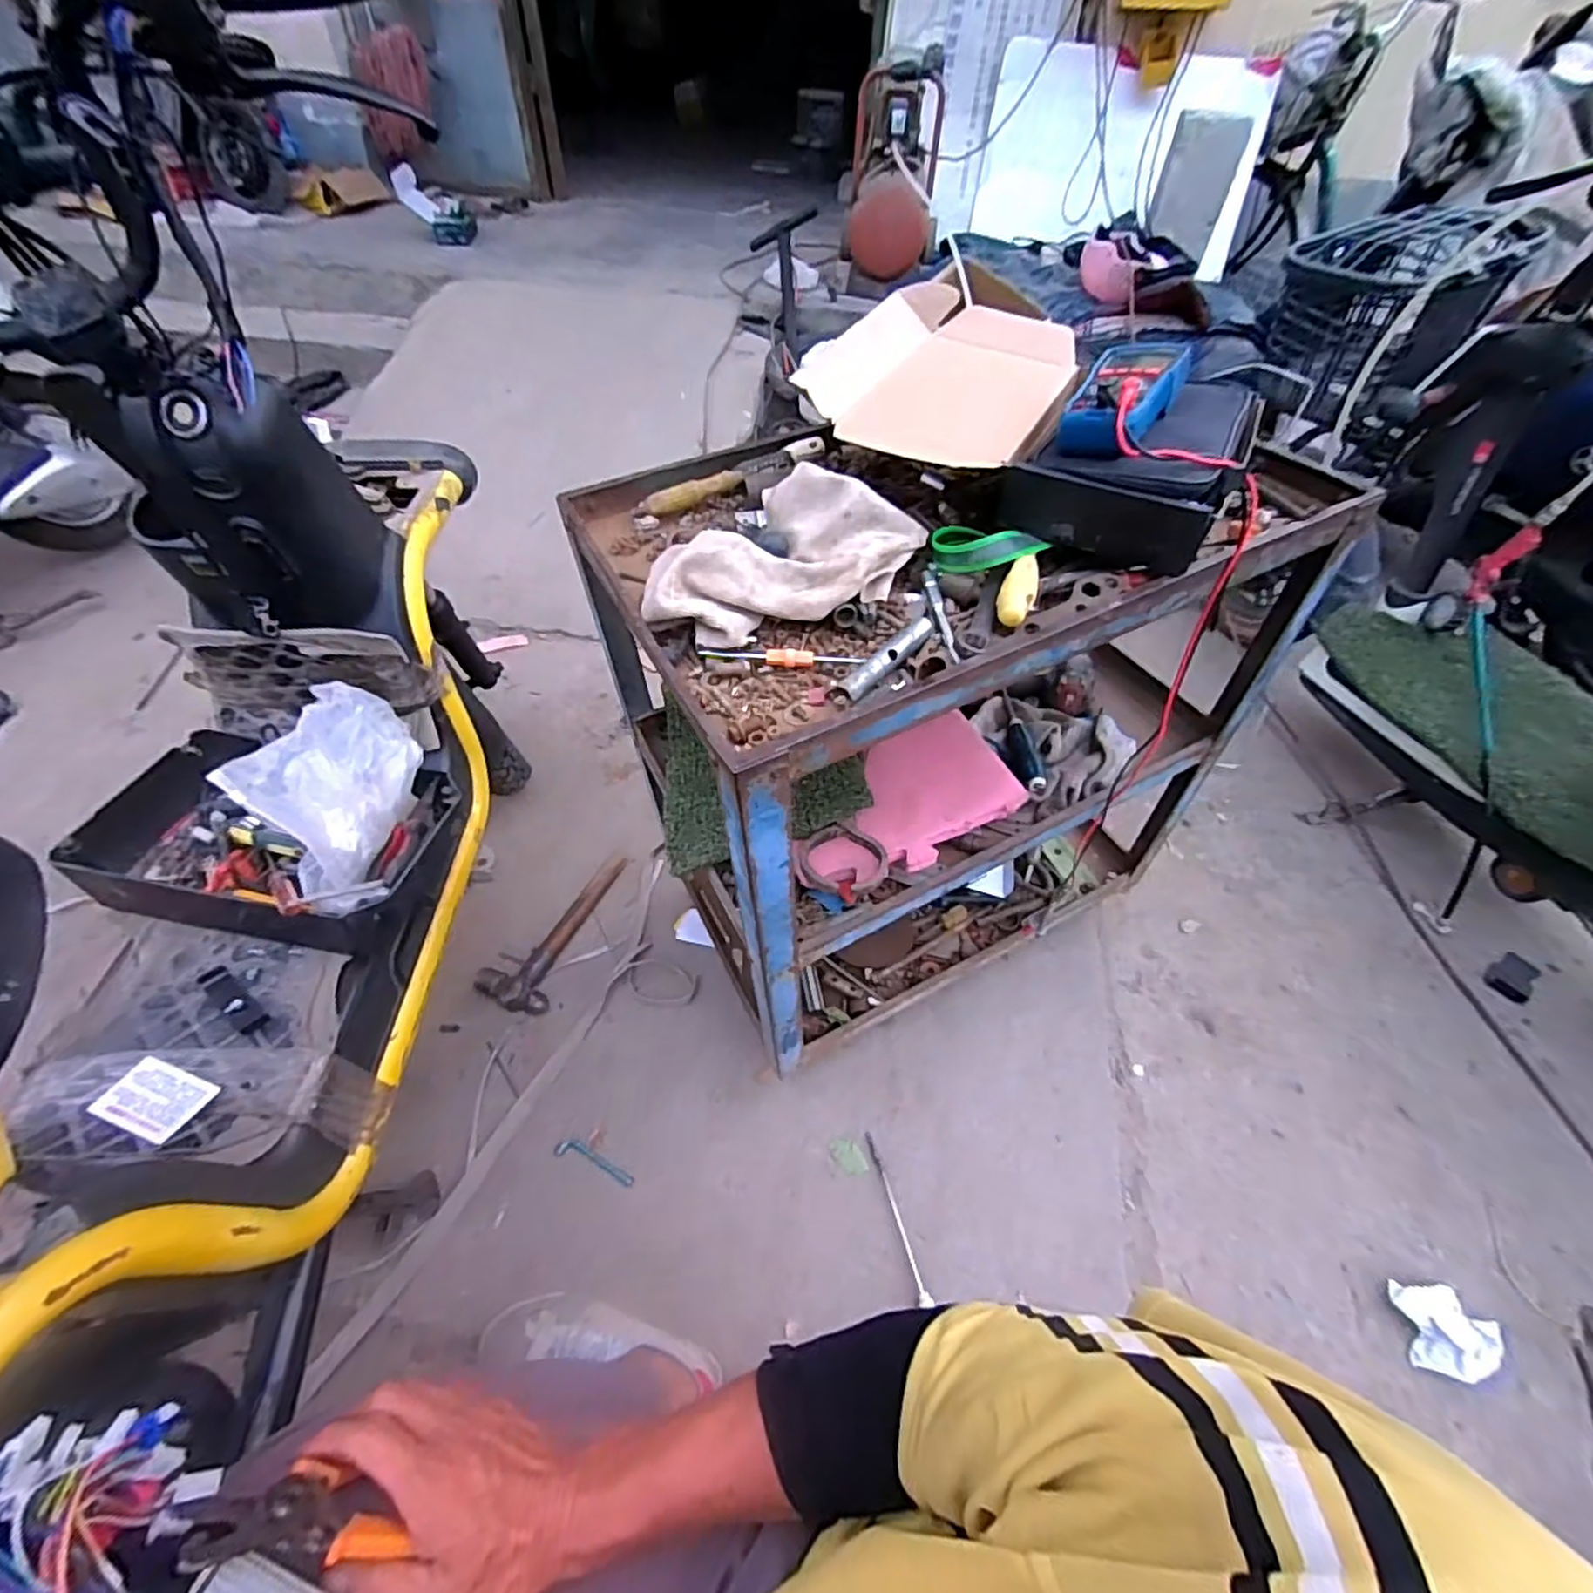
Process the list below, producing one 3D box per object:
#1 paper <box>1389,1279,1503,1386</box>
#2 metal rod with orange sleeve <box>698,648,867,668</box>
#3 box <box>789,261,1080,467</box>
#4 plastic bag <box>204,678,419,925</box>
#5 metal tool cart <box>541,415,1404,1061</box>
[{"bbox_3d":[0.798,0.649,0.842,0.120,0.038,0.095,2,48,-1],"label":"paper"},{"bbox_3d":[-0.012,-0.112,0.556,0.130,0.013,0.011,4,48,1],"label":"metal rod with orange sleeve"},{"bbox_3d":[0.153,-0.418,0.659,0.214,0.060,0.347,23,51,17],"label":"box"},{"bbox_3d":[-0.462,-0.004,0.708,0.101,0.132,0.198,5,48,2],"label":"plastic bag"},{"bbox_3d":[0.150,-0.075,0.875,0.661,0.669,0.397,-20,52,-19],"label":"metal tool cart"}]

